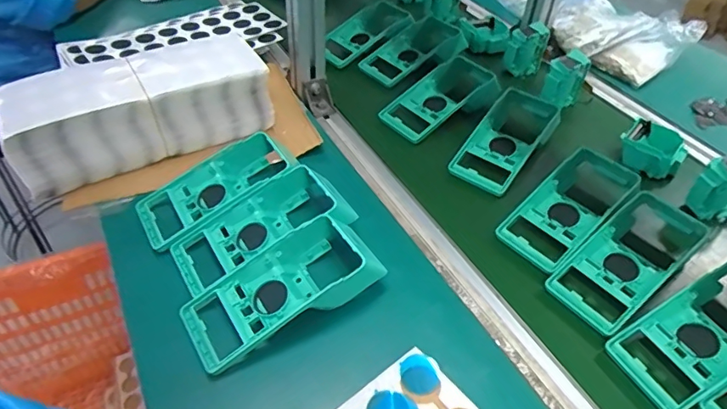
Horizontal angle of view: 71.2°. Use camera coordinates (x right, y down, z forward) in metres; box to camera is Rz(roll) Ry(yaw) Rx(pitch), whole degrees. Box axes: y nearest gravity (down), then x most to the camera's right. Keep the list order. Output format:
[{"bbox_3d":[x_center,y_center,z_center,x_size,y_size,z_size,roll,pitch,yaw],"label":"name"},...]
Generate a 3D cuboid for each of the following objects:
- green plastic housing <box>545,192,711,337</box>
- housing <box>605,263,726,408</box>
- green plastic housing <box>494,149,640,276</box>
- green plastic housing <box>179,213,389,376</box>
[{"bbox_3d":[0.286,0.058,0.544,0.188,0.045,0.086,-31,53,-29],"label":"green plastic housing"},{"bbox_3d":[0.330,0.118,0.479,0.191,0.050,0.084,-19,47,-23],"label":"housing"},{"bbox_3d":[0.248,-0.002,0.596,0.197,0.044,0.085,-30,52,-31],"label":"green plastic housing"},{"bbox_3d":[-0.079,0.079,0.487,0.183,0.054,0.084,-23,50,-23],"label":"green plastic housing"}]

